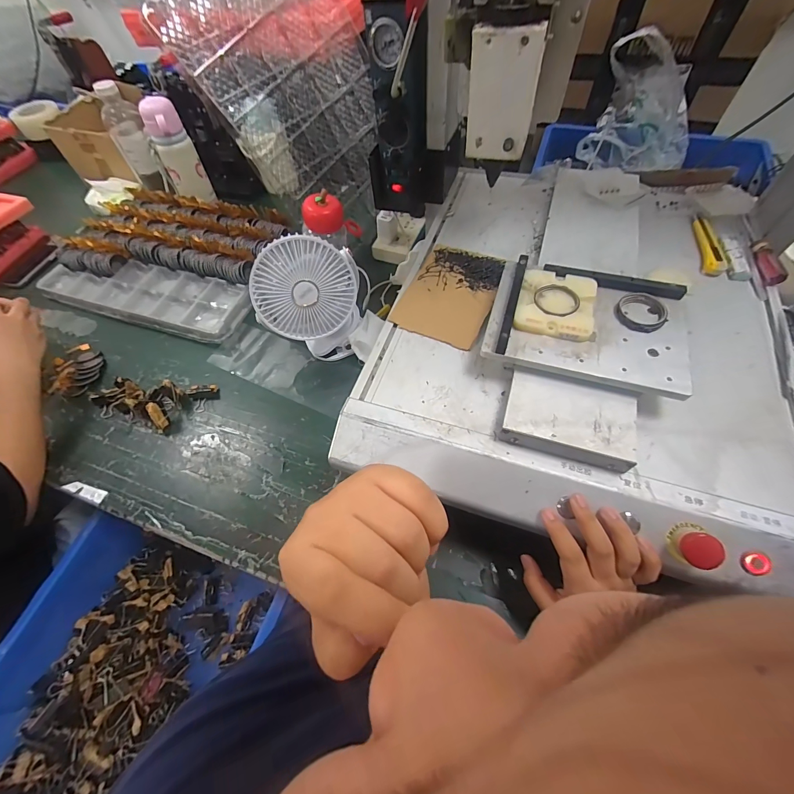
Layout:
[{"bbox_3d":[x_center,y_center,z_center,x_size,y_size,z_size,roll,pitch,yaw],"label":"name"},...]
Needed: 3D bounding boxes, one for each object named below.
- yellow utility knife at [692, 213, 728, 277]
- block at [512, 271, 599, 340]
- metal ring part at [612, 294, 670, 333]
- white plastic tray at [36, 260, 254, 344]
[{"bbox_3d":[0.416,-0.204,0.474,0.023,0.012,0.121,13,60,11],"label":"yellow utility knife"},{"bbox_3d":[0.175,-0.103,0.389,0.079,0.008,0.090,14,62,13],"label":"block"},{"bbox_3d":[0.259,-0.090,0.376,0.050,0.008,0.048,-1,59,2],"label":"metal ring part"},{"bbox_3d":[-0.502,-0.206,0.700,0.461,0.030,0.132,15,61,12],"label":"white plastic tray"}]

